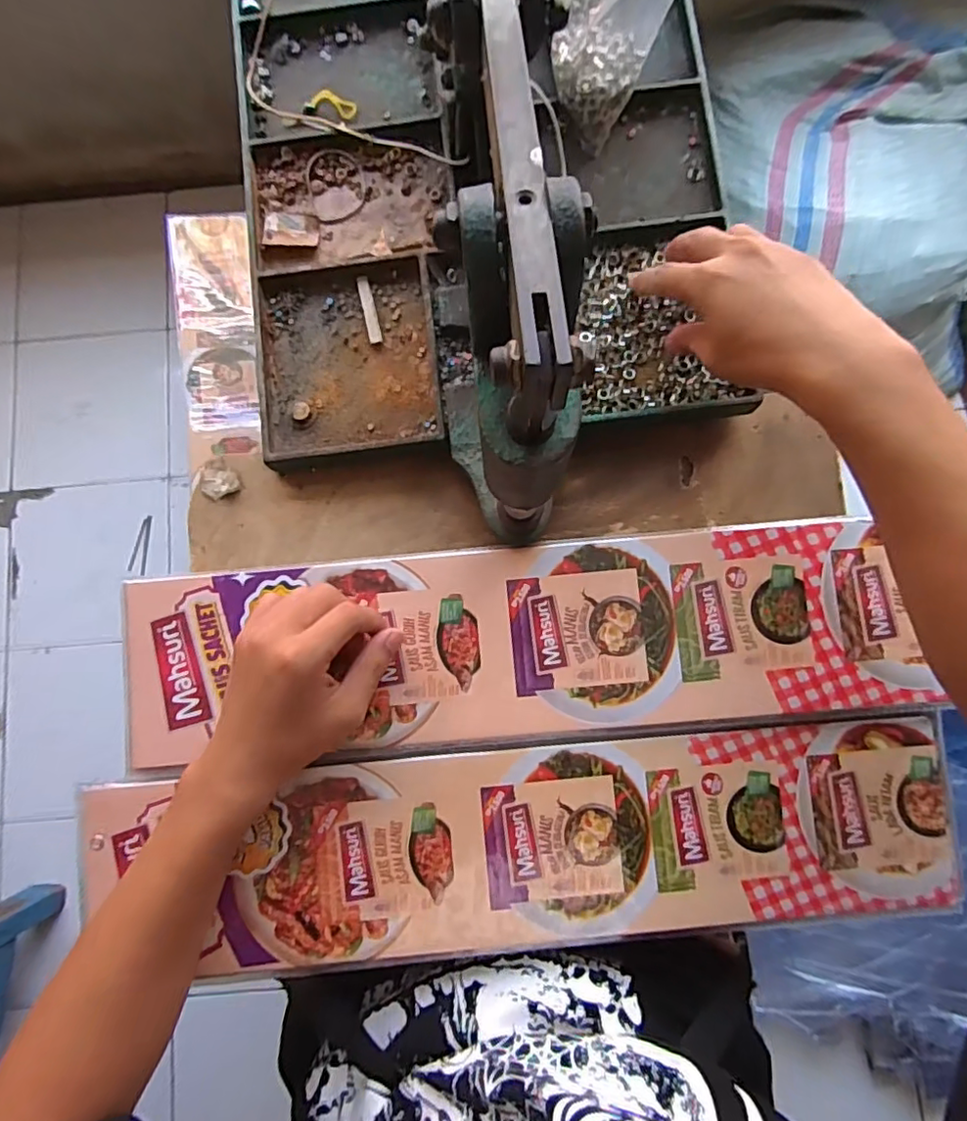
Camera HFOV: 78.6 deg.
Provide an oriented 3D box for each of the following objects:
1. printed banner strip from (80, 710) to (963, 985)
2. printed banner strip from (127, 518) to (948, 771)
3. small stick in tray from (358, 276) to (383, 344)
[{"bbox_3d":[0.028,0.190,0.392,0.559,0.009,0.133,-6,87,-1],"label":"printed banner strip"},{"bbox_3d":[0.021,0.052,0.403,0.521,0.011,0.128,-4,82,1],"label":"printed banner strip"},{"bbox_3d":[-0.084,-0.184,0.435,0.010,0.007,0.053,-13,82,0],"label":"small stick in tray"}]

